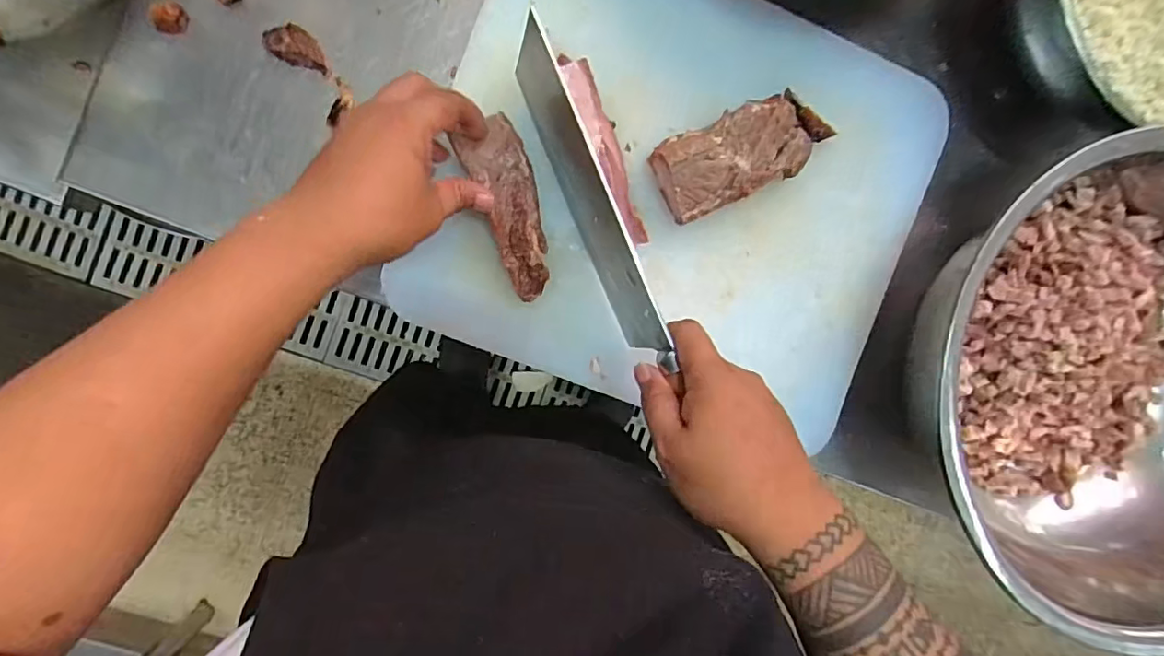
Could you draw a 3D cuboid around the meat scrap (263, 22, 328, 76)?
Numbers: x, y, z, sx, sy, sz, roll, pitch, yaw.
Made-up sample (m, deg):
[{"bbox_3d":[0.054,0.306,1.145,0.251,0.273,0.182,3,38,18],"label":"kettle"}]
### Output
[{"bbox_3d":[-0.216,-0.214,0.427,0.044,0.019,0.024,16,90,-8],"label":"meat scrap"}]

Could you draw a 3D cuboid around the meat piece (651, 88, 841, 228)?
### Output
[{"bbox_3d":[0.127,-0.137,0.437,0.142,0.048,0.062,-25,96,-6],"label":"meat piece"}]

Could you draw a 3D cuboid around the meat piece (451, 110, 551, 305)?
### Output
[{"bbox_3d":[-0.055,-0.088,0.420,0.048,0.018,0.134,-16,98,-7],"label":"meat piece"}]

